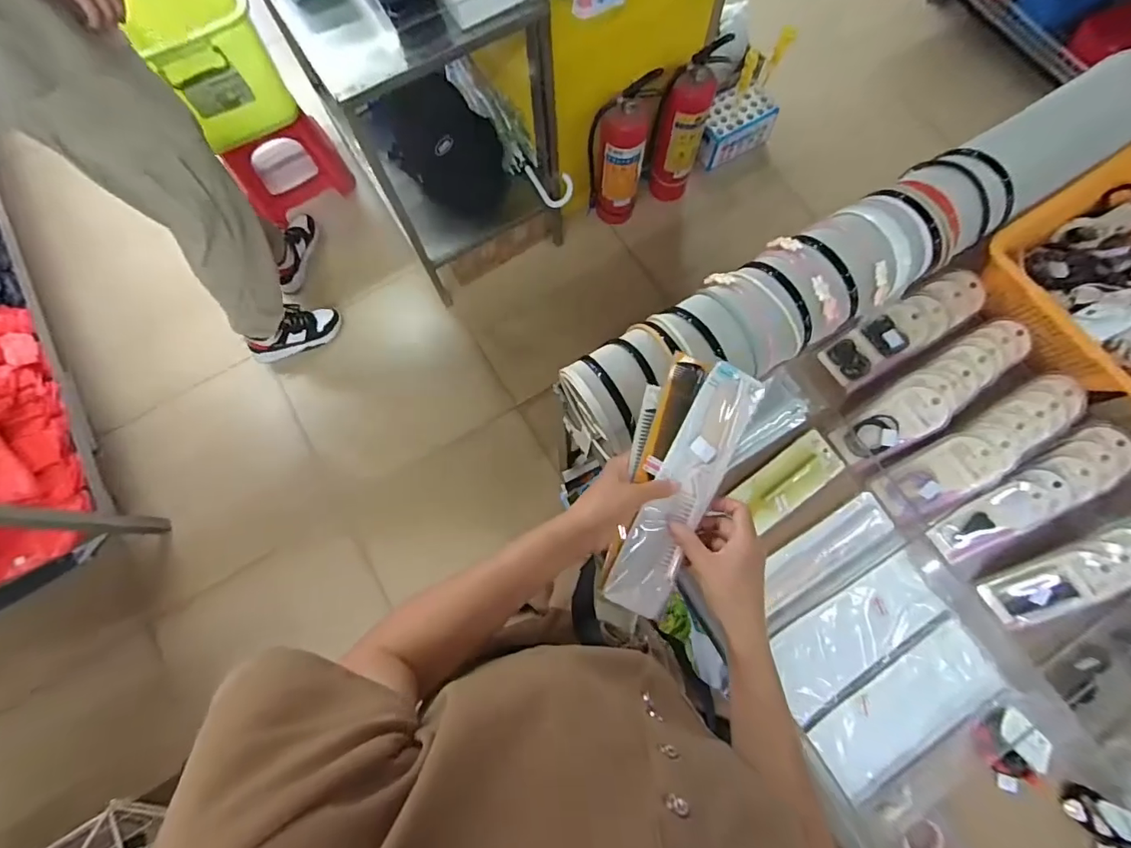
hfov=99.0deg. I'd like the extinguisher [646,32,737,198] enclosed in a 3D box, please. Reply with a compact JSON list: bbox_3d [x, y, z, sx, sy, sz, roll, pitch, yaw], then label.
[{"bbox_3d":[0.353,-0.901,1.488,0.149,0.459,0.139,10,75,4],"label":"extinguisher"}]

